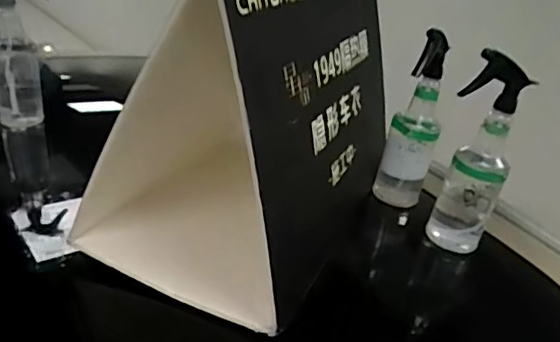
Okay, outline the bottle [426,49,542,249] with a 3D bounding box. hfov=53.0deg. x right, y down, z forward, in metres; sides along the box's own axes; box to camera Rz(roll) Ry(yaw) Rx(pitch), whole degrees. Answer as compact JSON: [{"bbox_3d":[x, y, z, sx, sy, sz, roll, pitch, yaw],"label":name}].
[{"bbox_3d":[0.314,-0.020,0.899,0.072,0.313,0.083,-5,28,-26],"label":"bottle"}]

